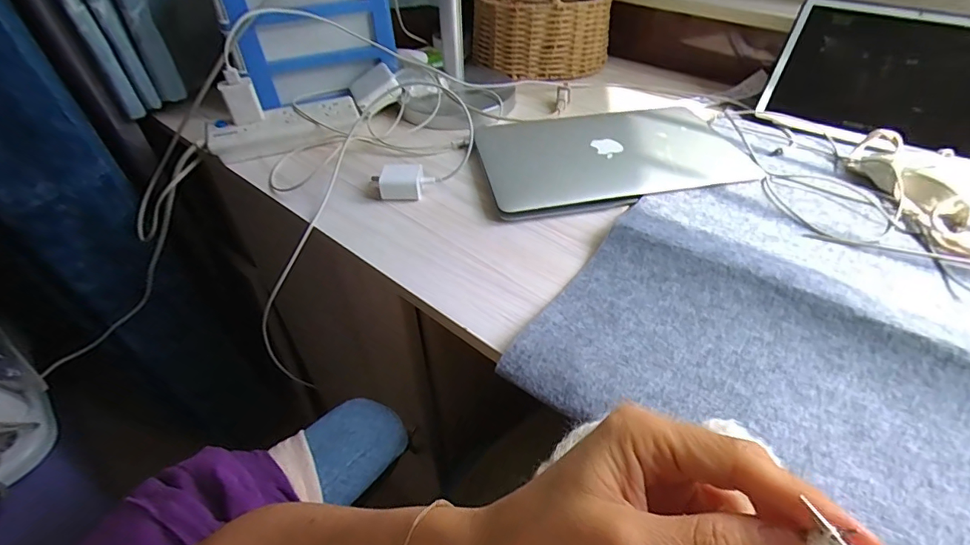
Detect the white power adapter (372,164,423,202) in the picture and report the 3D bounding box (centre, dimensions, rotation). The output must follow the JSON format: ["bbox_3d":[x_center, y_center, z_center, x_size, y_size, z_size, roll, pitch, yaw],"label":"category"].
[{"bbox_3d":[-0.097,-0.100,0.536,0.052,0.033,0.031,-4,44,-1],"label":"white power adapter"}]

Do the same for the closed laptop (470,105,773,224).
[{"bbox_3d":[0.144,-0.145,0.572,0.295,0.019,0.191,-10,44,-7],"label":"closed laptop"}]

